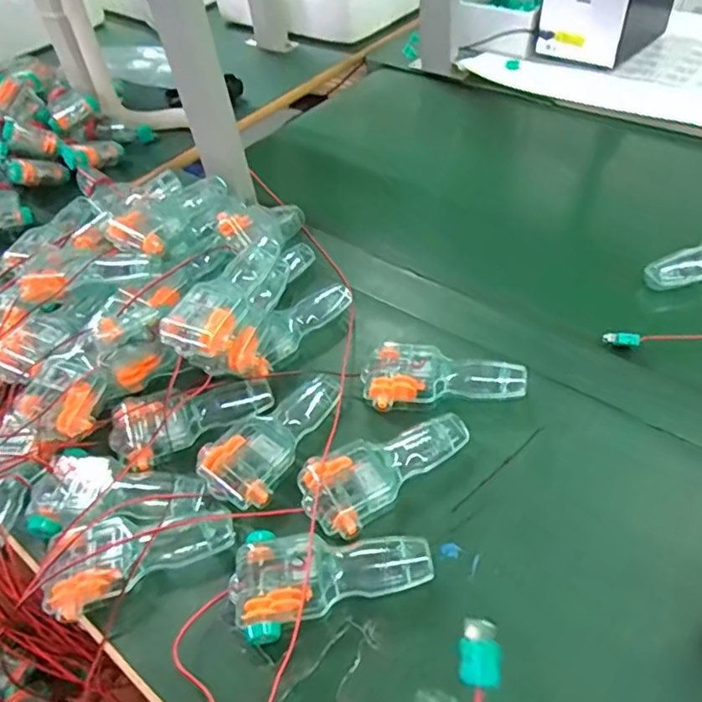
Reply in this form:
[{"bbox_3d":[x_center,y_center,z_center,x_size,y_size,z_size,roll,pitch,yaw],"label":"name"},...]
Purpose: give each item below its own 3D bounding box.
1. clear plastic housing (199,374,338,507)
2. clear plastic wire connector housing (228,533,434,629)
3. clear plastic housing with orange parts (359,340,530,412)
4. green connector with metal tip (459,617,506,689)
[{"bbox_3d":[-0.059,0.062,0.460,0.055,0.030,0.124,18,52,22],"label":"clear plastic housing"},{"bbox_3d":[-0.013,0.142,0.383,0.125,0.027,0.050,-11,47,-3],"label":"clear plastic wire connector housing"},{"bbox_3d":[0.073,0.017,0.480,0.123,0.024,0.052,-4,47,3],"label":"clear plastic housing with orange parts"},{"bbox_3d":[0.058,0.134,0.265,0.019,0.022,0.023,4,48,10],"label":"green connector with metal tip"}]

